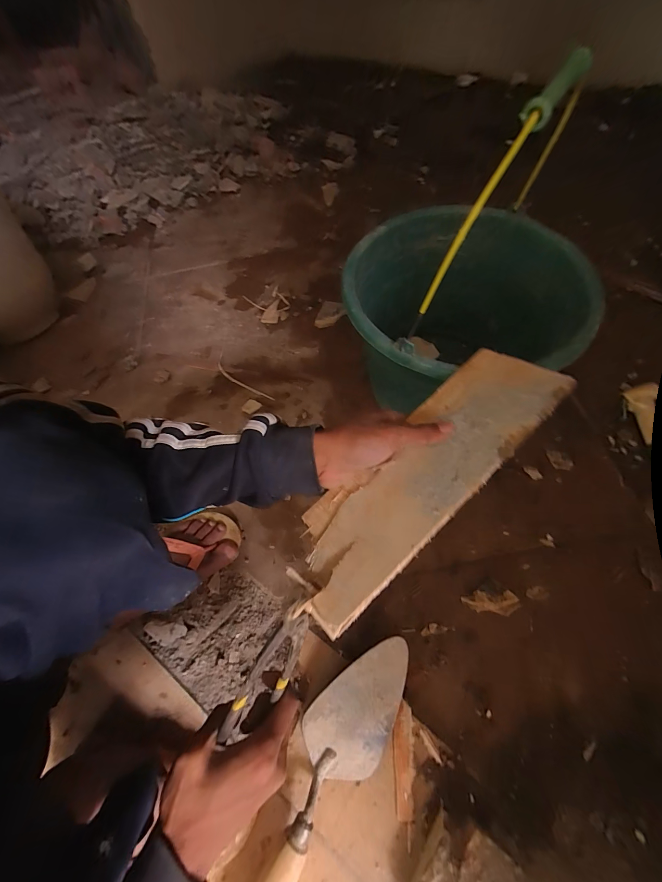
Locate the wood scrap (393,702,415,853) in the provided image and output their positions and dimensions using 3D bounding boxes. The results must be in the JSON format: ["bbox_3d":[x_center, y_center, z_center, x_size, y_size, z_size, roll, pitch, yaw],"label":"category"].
[{"bbox_3d":[0.082,0.367,0.364,0.022,0.006,0.115,0,63,6],"label":"wood scrap"}]

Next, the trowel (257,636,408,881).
[{"bbox_3d":[-0.015,0.360,0.345,0.093,0.053,0.320,37,72,21],"label":"trowel"}]

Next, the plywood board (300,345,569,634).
[{"bbox_3d":[0.078,0.020,0.274,0.278,0.009,0.086,-41,52,-13],"label":"plywood board"}]

